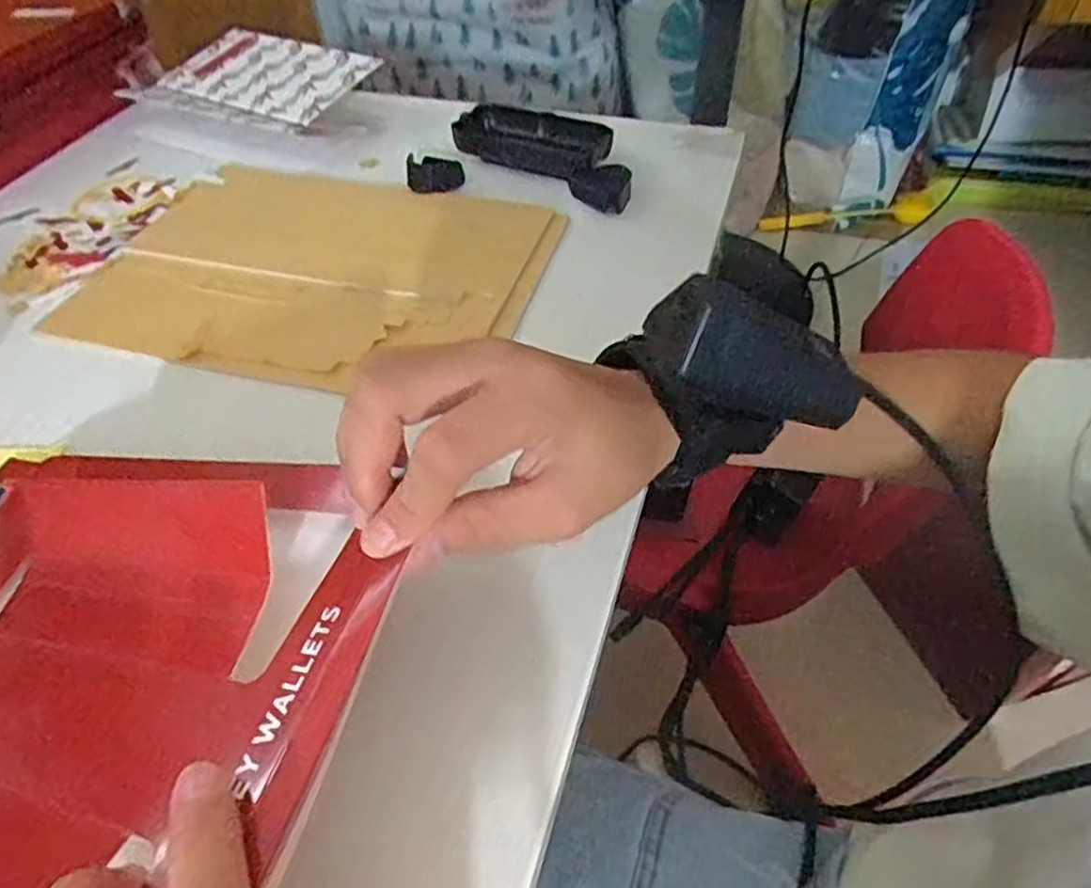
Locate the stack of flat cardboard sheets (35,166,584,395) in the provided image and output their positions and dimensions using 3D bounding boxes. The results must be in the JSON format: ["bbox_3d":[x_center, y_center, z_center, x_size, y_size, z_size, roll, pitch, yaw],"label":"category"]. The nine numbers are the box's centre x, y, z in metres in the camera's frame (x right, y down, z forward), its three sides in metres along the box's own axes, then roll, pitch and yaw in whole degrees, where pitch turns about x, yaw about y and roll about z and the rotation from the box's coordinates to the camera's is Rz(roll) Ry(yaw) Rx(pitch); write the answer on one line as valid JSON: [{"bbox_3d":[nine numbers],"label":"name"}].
[{"bbox_3d":[-0.135,-0.111,0.429,0.255,0.009,0.194,10,48,12],"label":"stack of flat cardboard sheets"}]

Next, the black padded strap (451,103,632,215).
[{"bbox_3d":[0.005,-0.208,0.503,0.139,0.021,0.060,30,55,27],"label":"black padded strap"}]

